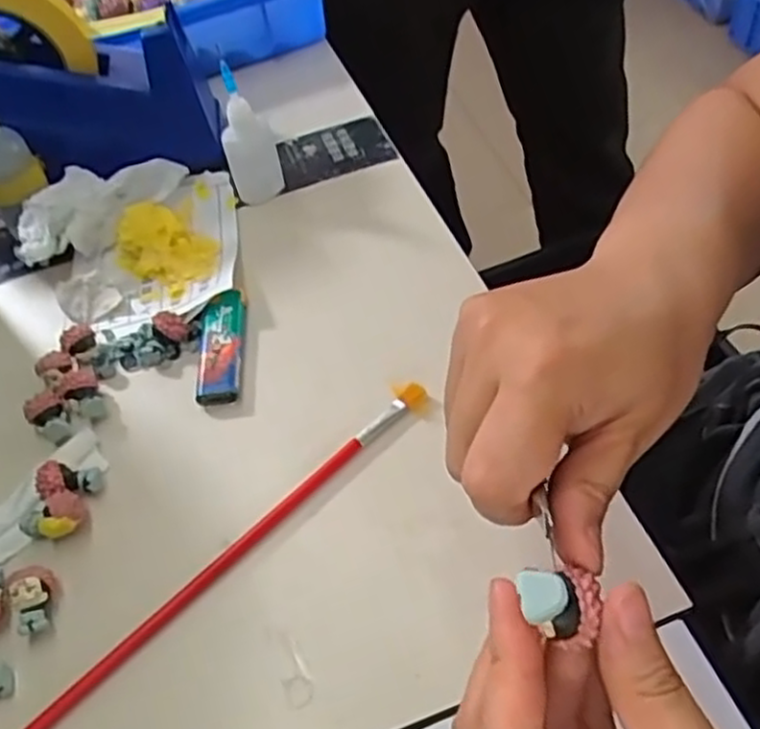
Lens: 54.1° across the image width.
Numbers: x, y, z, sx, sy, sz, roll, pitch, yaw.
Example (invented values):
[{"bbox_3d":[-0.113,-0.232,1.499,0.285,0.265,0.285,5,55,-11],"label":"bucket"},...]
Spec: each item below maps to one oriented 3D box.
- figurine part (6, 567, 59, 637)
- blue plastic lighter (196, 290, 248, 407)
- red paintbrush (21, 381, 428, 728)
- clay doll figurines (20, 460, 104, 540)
[{"bbox_3d":[-0.152,0.105,0.330,0.018,0.017,0.024,-23,52,-9],"label":"figurine part"},{"bbox_3d":[-0.088,-0.011,0.413,0.024,0.012,0.074,-7,52,3],"label":"blue plastic lighter"},{"bbox_3d":[-0.069,0.085,0.336,0.246,0.012,0.010,-40,57,-21],"label":"red paintbrush"},{"bbox_3d":[-0.157,0.065,0.361,0.033,0.016,0.036,-2,52,8],"label":"clay doll figurines"}]

